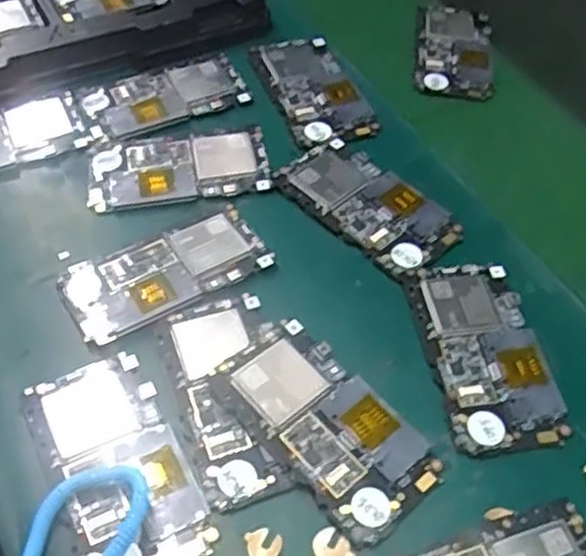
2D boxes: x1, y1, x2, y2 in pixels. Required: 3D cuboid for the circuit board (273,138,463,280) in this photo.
[{"bbox_3d":[0.052,-0.051,0.516,0.067,0.004,0.124,-34,60,-27],"label":"circuit board"}]

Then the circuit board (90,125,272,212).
[{"bbox_3d":[-0.081,-0.077,0.533,0.123,0.009,0.065,-8,52,-10],"label":"circuit board"}]

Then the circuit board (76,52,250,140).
[{"bbox_3d":[-0.098,-0.141,0.583,0.126,0.005,0.056,-22,55,-20],"label":"circuit board"}]

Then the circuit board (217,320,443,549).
[{"bbox_3d":[0.019,0.077,0.407,0.064,0.011,0.123,-32,59,-26],"label":"circuit board"}]

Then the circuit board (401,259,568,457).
[{"bbox_3d":[0.112,0.043,0.446,0.068,0.004,0.124,-6,51,-8],"label":"circuit board"}]

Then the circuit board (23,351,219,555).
[{"bbox_3d":[-0.092,0.096,0.393,0.066,0.004,0.125,-21,55,-19],"label":"circuit board"}]

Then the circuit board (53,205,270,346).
[{"bbox_3d":[-0.079,-0.005,0.472,0.123,0.004,0.064,-22,55,-20],"label":"circuit board"}]

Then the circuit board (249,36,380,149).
[{"bbox_3d":[0.014,-0.150,0.594,0.066,0.004,0.129,-14,53,-15],"label":"circuit board"}]

